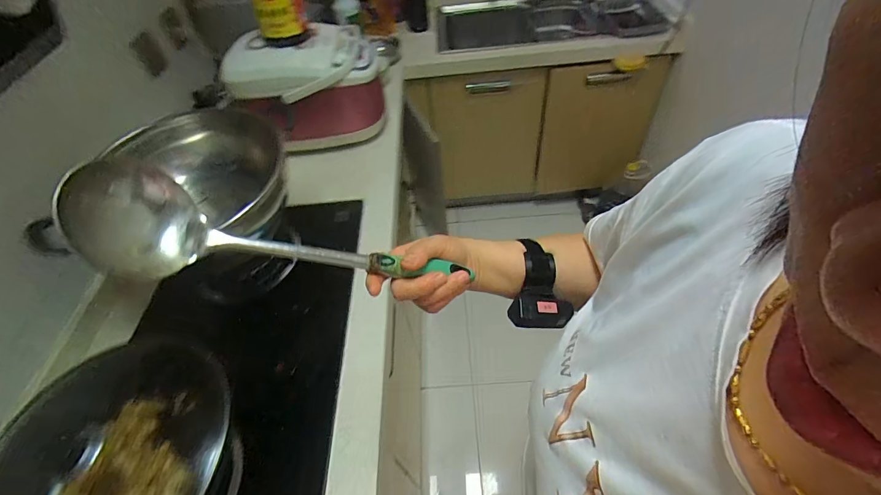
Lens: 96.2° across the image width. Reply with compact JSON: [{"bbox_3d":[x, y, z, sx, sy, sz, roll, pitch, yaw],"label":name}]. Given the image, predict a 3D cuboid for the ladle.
[{"bbox_3d":[-0.129,0.002,0.342,0.296,0.059,0.071,13,46,-24],"label":"ladle"}]

